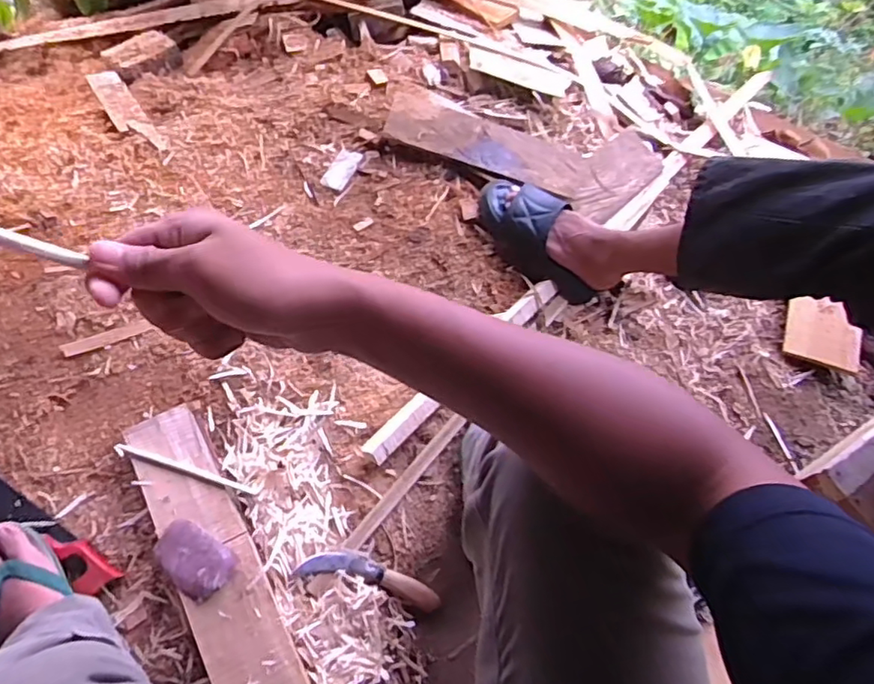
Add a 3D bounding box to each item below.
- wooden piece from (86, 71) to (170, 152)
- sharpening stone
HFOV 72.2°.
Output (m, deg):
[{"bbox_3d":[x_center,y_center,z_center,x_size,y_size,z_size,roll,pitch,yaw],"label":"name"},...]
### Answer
[{"bbox_3d":[-0.589,-0.441,1.120,0.057,0.006,0.263,-32,71,-18],"label":"wooden piece"},{"bbox_3d":[-0.297,0.264,0.730,0.101,0.019,0.065,36,67,11],"label":"sharpening stone"}]

